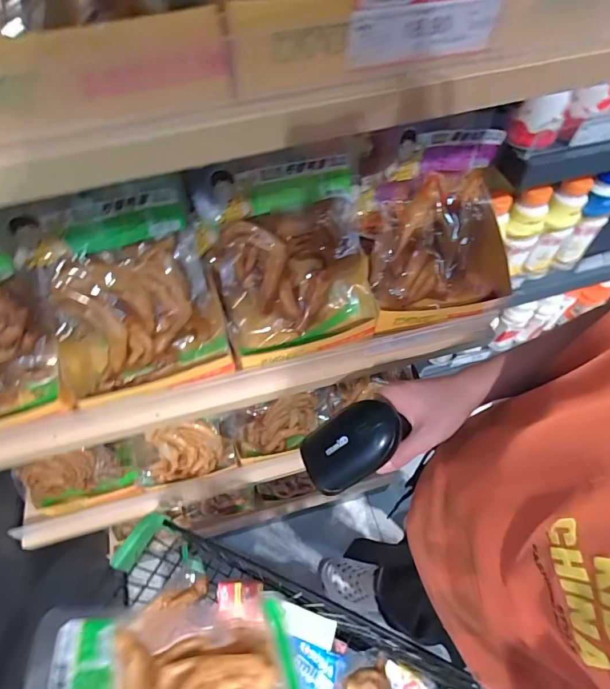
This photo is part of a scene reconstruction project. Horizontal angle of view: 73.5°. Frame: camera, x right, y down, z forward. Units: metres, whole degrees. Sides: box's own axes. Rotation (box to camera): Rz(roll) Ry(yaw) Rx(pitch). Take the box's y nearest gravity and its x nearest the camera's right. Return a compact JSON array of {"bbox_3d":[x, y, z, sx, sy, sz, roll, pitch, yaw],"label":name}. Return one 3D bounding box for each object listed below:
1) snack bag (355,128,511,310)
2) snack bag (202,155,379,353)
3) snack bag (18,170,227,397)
[{"bbox_3d":[0.171,-0.154,0.534,0.194,0.214,0.047,-9,18,-10],"label":"snack bag"},{"bbox_3d":[-0.016,-0.107,0.512,0.187,0.217,0.046,-17,31,-12],"label":"snack bag"},{"bbox_3d":[-0.208,-0.061,0.474,0.189,0.218,0.046,-18,32,-14],"label":"snack bag"}]

